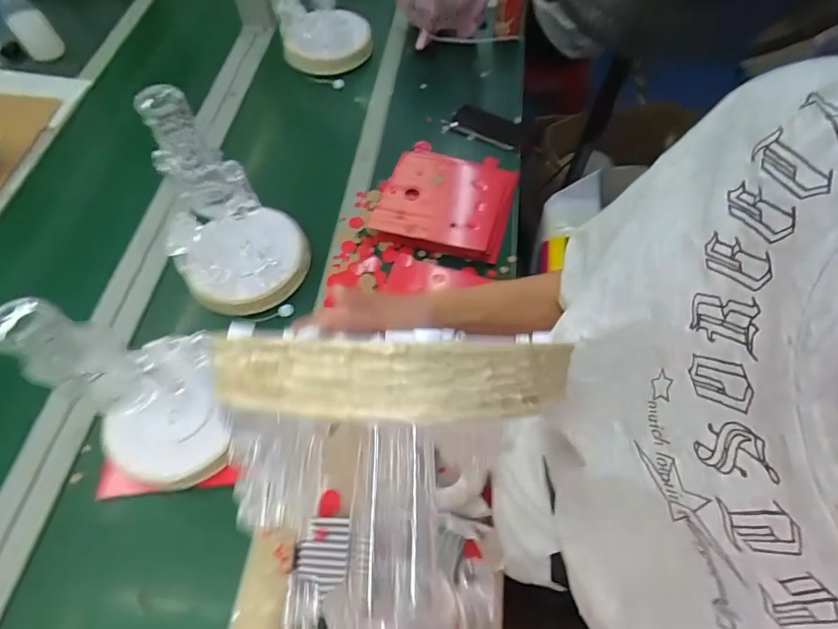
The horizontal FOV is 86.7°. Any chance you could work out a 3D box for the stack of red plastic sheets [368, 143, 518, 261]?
[{"bbox_3d":[0.050,-0.227,0.846,0.246,0.041,0.253,14,62,9],"label":"stack of red plastic sheets"}]

